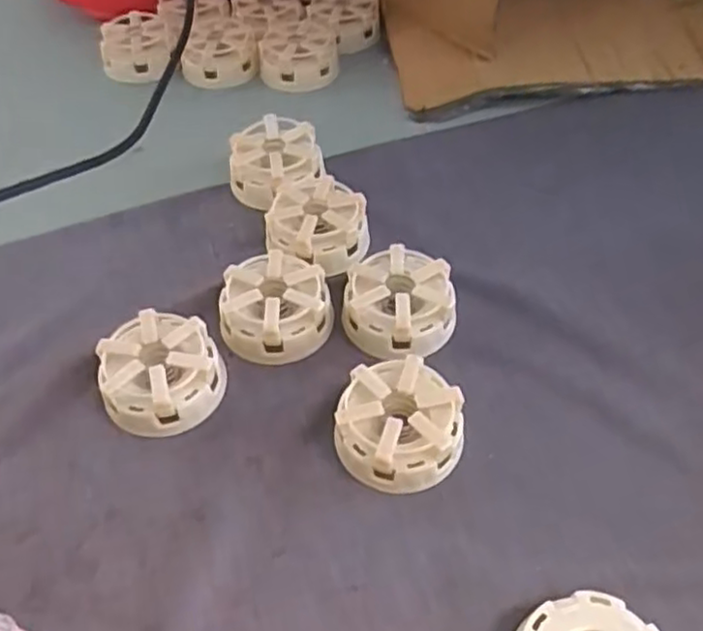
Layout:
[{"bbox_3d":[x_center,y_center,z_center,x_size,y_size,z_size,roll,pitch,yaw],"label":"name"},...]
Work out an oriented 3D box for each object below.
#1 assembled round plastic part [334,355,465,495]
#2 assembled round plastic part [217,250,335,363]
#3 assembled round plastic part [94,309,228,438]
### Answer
[{"bbox_3d":[0.025,0.056,0.366,0.063,0.030,0.061,-1,52,2],"label":"assembled round plastic part"},{"bbox_3d":[-0.045,-0.006,0.419,0.063,0.030,0.058,-8,52,-4],"label":"assembled round plastic part"},{"bbox_3d":[-0.104,0.030,0.387,0.064,0.030,0.063,-1,52,2],"label":"assembled round plastic part"}]

